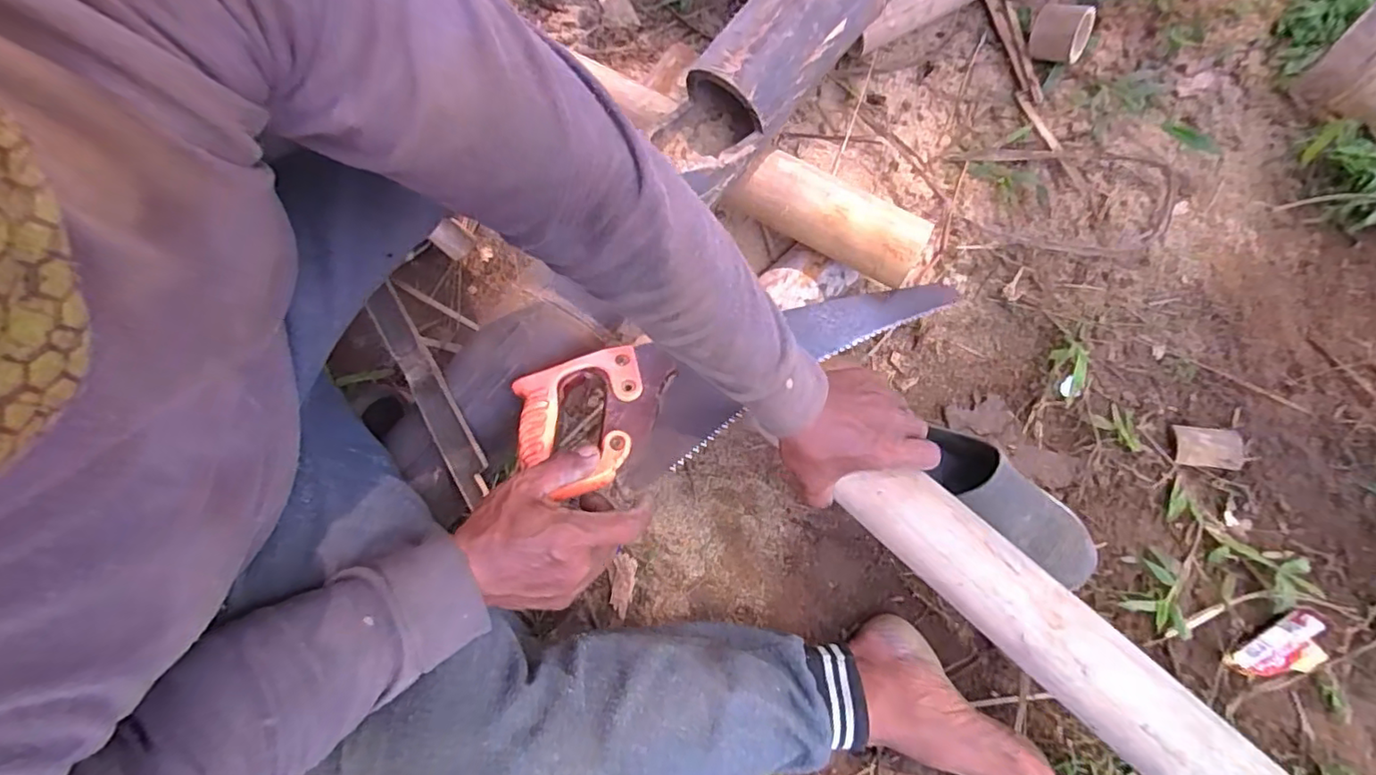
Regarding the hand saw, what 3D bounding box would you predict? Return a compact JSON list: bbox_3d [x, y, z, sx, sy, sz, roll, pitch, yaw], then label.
[{"bbox_3d":[0.060,-0.023,0.531,0.422,0.027,0.119,-21,77,-19],"label":"hand saw"}]

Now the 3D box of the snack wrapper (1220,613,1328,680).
[{"bbox_3d":[0.569,0.258,0.577,0.094,0.014,0.051,-27,77,-6],"label":"snack wrapper"}]

